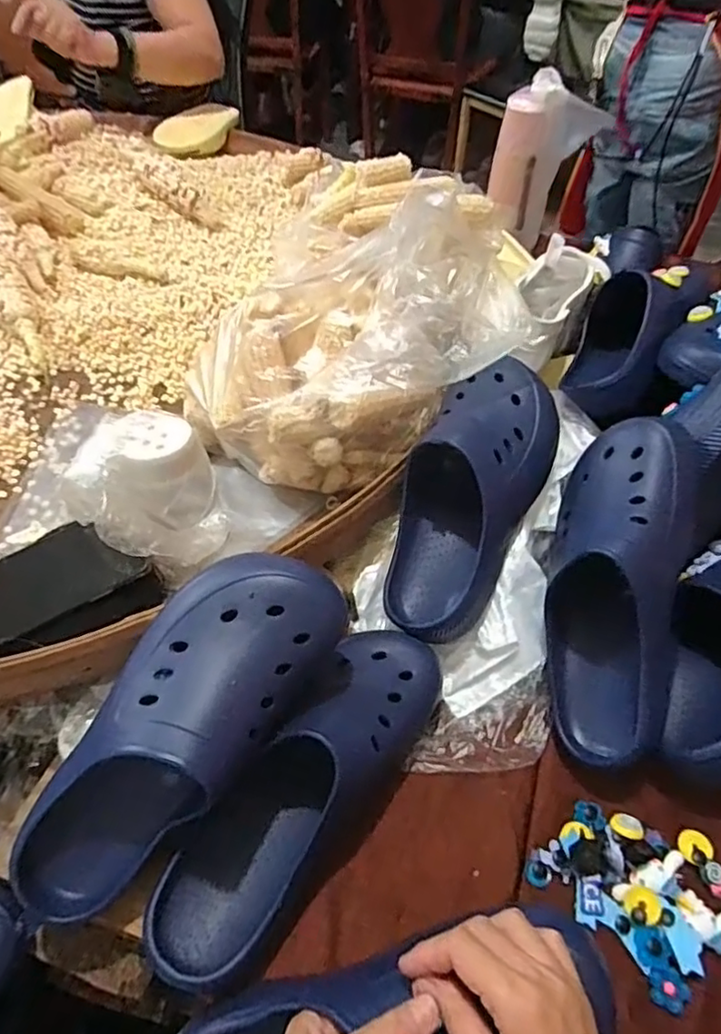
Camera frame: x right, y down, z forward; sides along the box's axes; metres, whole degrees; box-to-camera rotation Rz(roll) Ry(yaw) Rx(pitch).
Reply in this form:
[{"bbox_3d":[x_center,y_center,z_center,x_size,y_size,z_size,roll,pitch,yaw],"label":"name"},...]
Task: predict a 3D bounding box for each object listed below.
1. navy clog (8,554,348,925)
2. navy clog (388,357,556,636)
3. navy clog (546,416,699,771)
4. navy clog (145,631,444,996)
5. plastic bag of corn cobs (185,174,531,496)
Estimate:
[{"bbox_3d":[-0.129,0.146,0.430,0.114,0.082,0.286,37,86,23],"label":"navy clog"},{"bbox_3d":[0.101,-0.025,0.565,0.116,0.082,0.277,20,81,12],"label":"navy clog"},{"bbox_3d":[0.214,0.052,0.520,0.104,0.095,0.280,9,85,3],"label":"navy clog"},{"bbox_3d":[-0.038,0.190,0.454,0.089,0.078,0.285,30,56,22],"label":"navy clog"},{"bbox_3d":[-0.008,-0.160,0.622,0.299,0.213,0.204,-25,55,-19],"label":"plastic bag of corn cobs"}]

